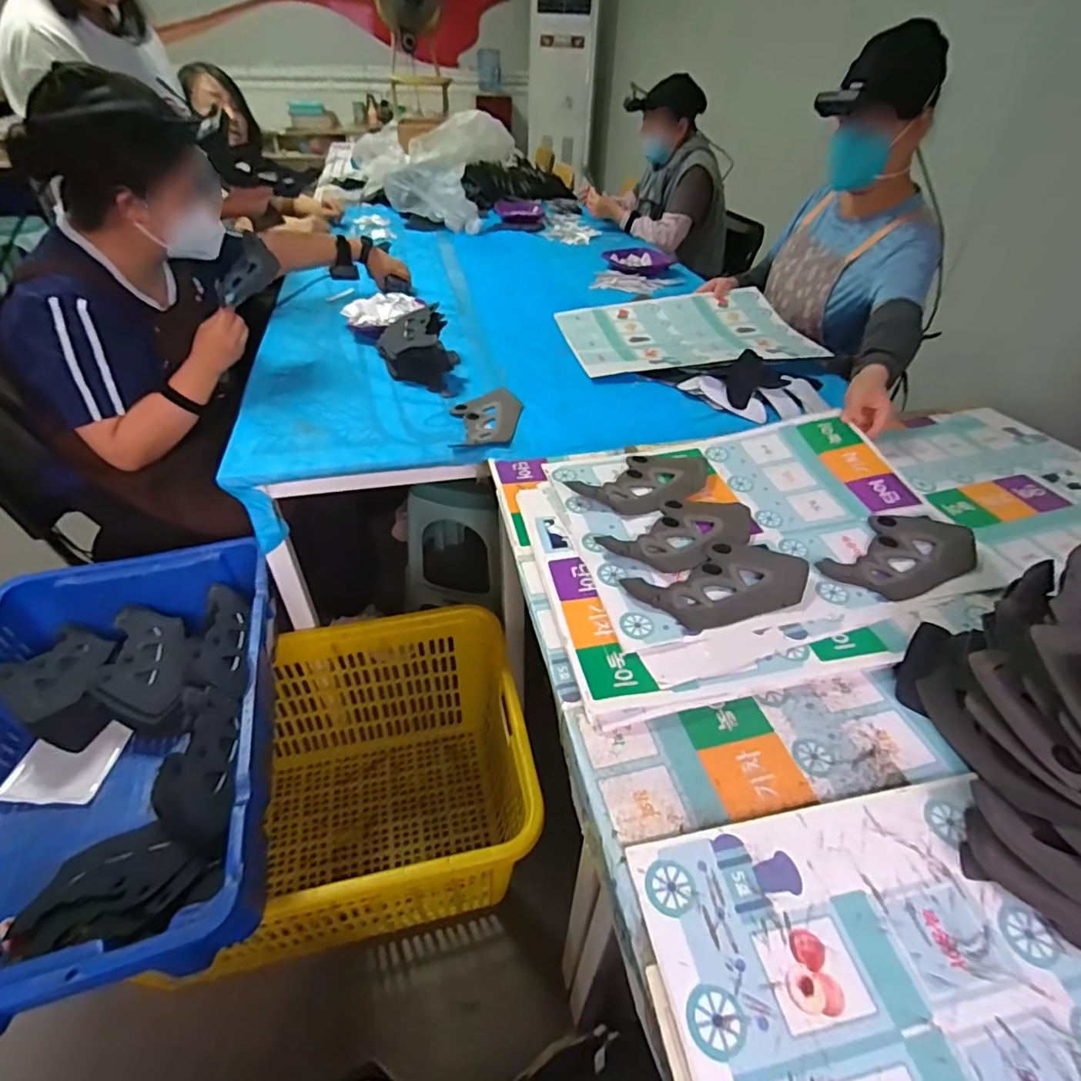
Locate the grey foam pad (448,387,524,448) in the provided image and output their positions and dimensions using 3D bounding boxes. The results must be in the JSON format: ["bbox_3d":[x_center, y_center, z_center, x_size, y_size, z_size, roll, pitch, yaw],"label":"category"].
[{"bbox_3d":[-0.097,-0.223,1.022,0.122,0.007,0.204,1,41,-2],"label":"grey foam pad"}]

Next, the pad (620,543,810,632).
[{"bbox_3d":[0.220,0.053,0.695,0.223,0.015,0.112,-12,43,-16],"label":"pad"}]

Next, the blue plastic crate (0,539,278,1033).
[{"bbox_3d":[-0.633,0.302,0.845,0.438,0.180,0.668,-9,43,-13],"label":"blue plastic crate"}]

